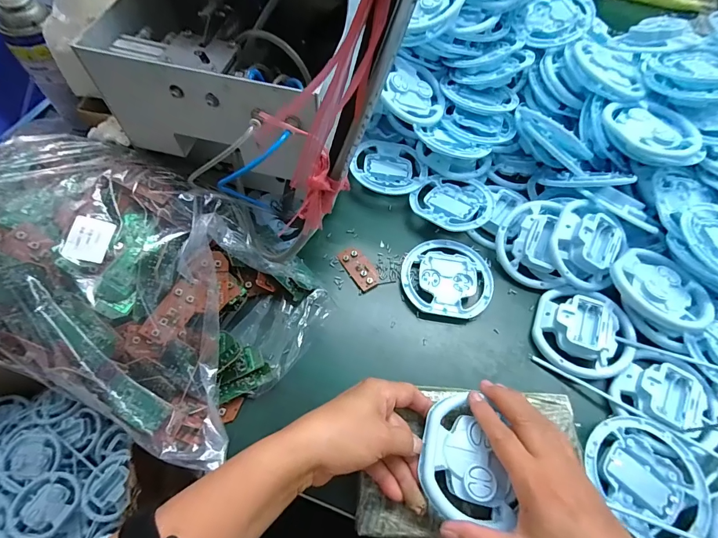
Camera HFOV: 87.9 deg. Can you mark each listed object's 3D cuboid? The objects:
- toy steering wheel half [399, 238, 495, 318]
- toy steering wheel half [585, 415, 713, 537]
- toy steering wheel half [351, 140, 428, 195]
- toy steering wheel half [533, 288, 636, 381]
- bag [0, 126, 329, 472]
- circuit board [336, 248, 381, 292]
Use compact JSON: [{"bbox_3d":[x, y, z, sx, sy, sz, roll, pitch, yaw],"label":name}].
[{"bbox_3d":[0.105,0.008,0.445,0.105,0.011,0.101,9,62,3],"label":"toy steering wheel half"},{"bbox_3d":[0.266,0.190,0.344,0.092,0.018,0.105,-25,66,-14],"label":"toy steering wheel half"},{"bbox_3d":[0.041,-0.136,0.514,0.102,0.027,0.095,1,62,-1],"label":"toy steering wheel half"},{"bbox_3d":[0.246,0.068,0.406,0.096,0.032,0.100,1,62,-1],"label":"toy steering wheel half"},{"bbox_3d":[-0.228,0.013,0.364,0.344,0.121,0.224,21,63,9],"label":"bag"},{"bbox_3d":[0.001,-0.002,0.447,0.029,0.007,0.058,-29,67,-16],"label":"circuit board"}]

